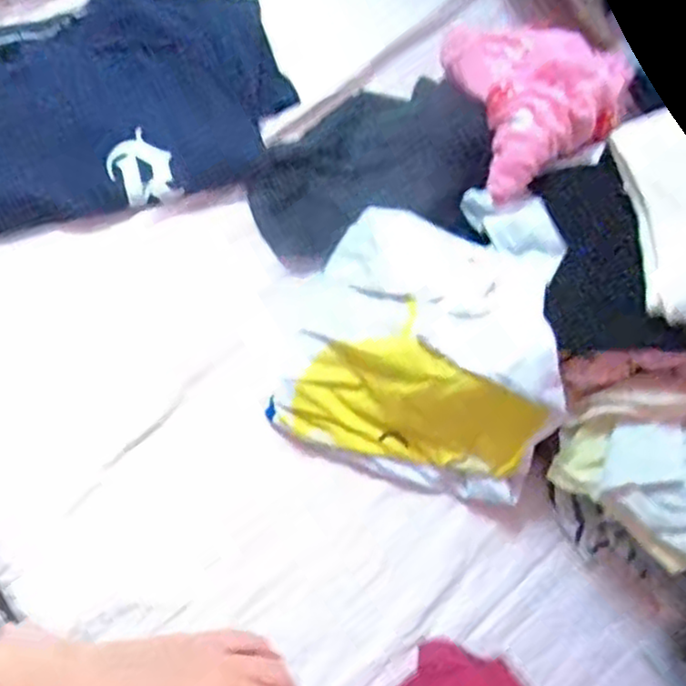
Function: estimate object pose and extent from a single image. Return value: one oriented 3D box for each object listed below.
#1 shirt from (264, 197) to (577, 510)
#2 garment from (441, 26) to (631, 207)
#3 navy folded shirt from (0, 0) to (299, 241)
[{"bbox_3d":[0.054,-0.014,0.523,0.191,0.101,0.219,8,73,0],"label":"shirt"},{"bbox_3d":[0.159,-0.205,0.568,0.126,0.056,0.164,-13,72,-5],"label":"garment"},{"bbox_3d":[-0.278,-0.199,0.602,0.446,0.035,0.215,-12,74,-6],"label":"navy folded shirt"}]

